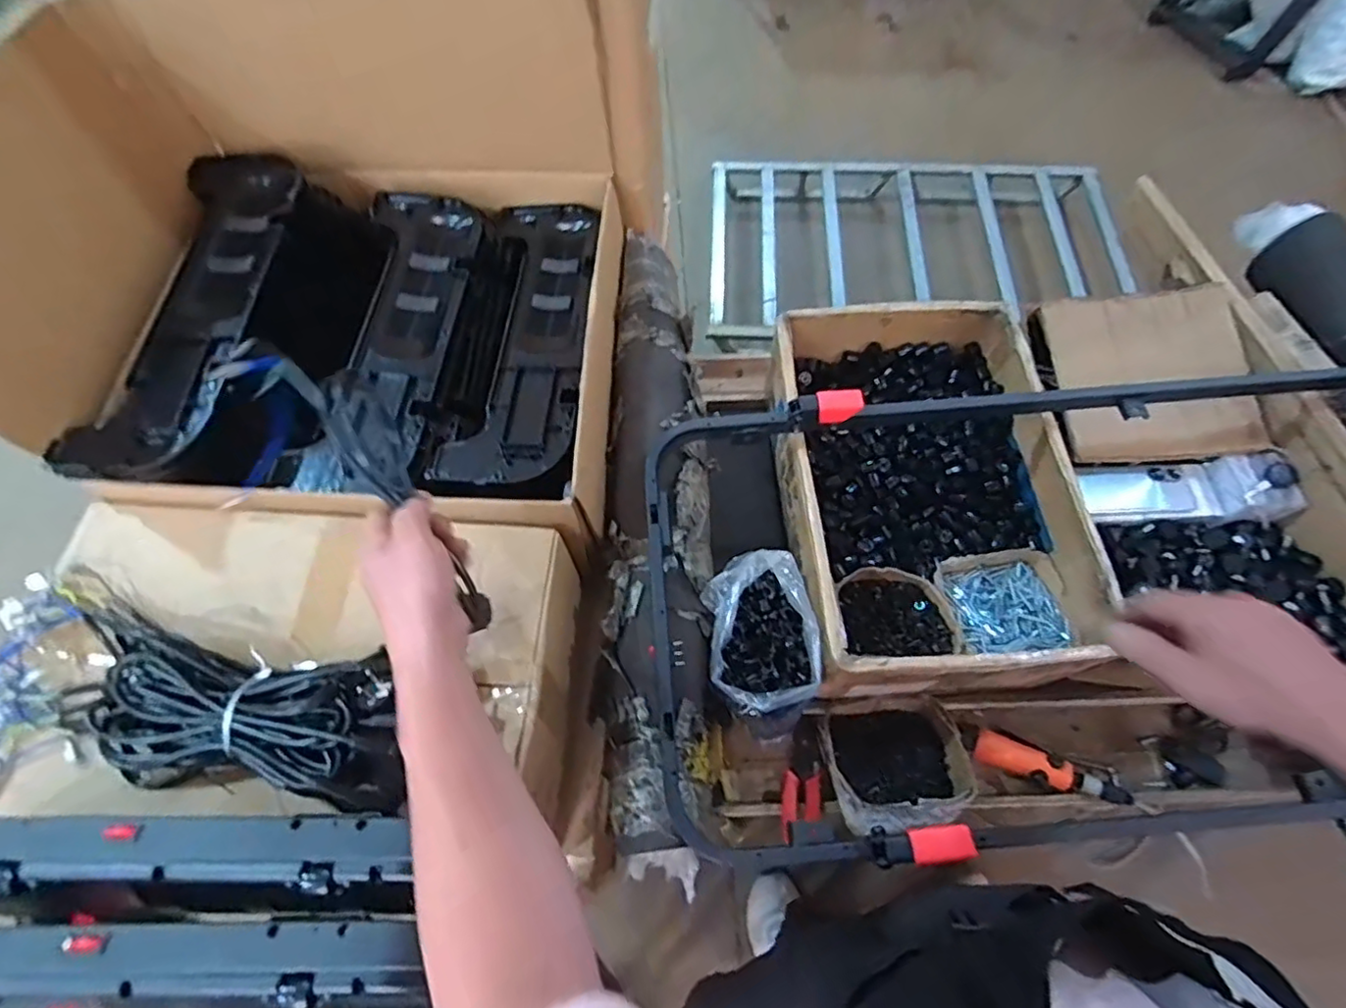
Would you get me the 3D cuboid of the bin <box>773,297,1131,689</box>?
[{"bbox_3d":[0.346,-0.029,0.864,0.378,0.135,0.528,-3,64,0],"label":"bin"}]

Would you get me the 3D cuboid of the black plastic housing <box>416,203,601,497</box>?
[{"bbox_3d":[-0.196,-0.232,0.839,0.166,0.052,0.517,4,64,3],"label":"black plastic housing"}]

